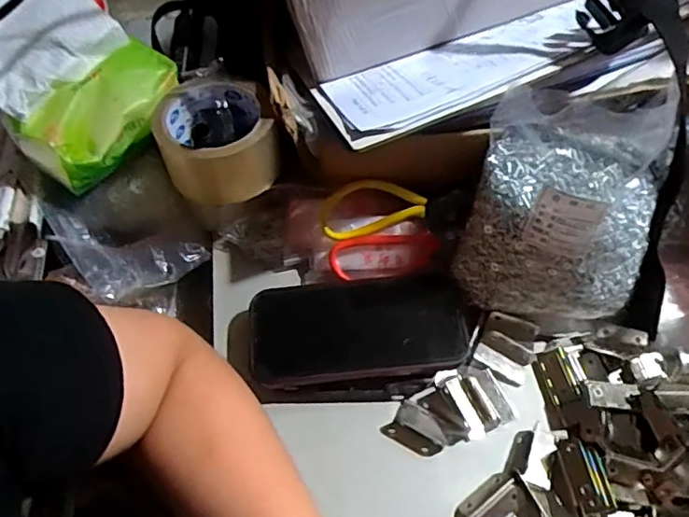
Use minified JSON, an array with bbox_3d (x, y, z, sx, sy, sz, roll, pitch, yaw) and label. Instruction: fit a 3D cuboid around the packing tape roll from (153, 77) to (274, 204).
[{"bbox_3d":[-0.105,-0.098,0.480,0.095,0.064,0.084,-9,55,-5],"label":"packing tape roll"}]

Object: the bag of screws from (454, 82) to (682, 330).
[{"bbox_3d":[0.165,-0.040,0.438,0.127,0.128,0.136,15,58,12],"label":"bag of screws"}]

